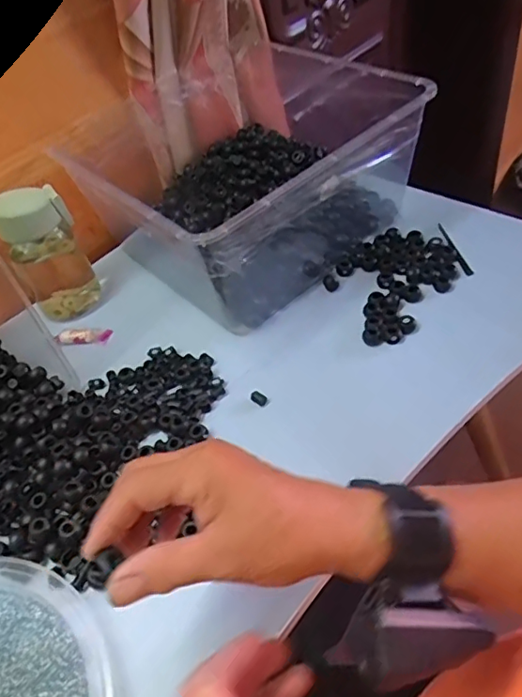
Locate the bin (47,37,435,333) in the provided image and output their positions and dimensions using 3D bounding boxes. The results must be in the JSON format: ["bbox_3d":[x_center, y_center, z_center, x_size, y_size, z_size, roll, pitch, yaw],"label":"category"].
[{"bbox_3d":[-0.015,-0.200,0.627,0.340,0.153,0.317,-34,52,-22],"label":"bin"}]

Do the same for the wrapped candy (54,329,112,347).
[{"bbox_3d":[-0.191,-0.012,0.591,0.058,0.011,0.017,-3,47,5],"label":"wrapped candy"}]

